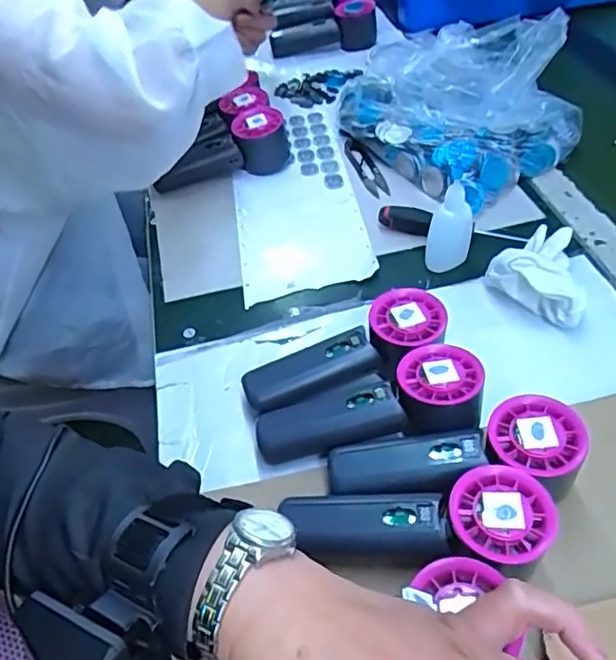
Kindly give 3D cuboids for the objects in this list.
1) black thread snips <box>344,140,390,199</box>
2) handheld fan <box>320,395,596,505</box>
[{"bbox_3d":[0.064,-0.181,0.650,0.024,0.008,0.107,-12,48,-8],"label":"black thread snips"},{"bbox_3d":[0.092,0.086,0.370,0.154,0.046,0.057,-6,47,-3],"label":"handheld fan"}]

